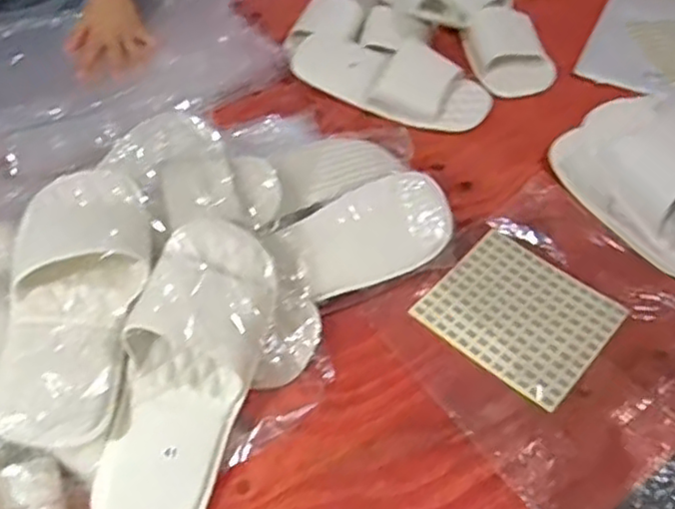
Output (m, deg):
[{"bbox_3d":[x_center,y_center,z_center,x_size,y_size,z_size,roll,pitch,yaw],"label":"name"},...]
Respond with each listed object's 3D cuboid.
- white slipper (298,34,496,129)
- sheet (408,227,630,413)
[{"bbox_3d":[0.066,-0.247,0.924,0.282,0.054,0.099,20,54,15],"label":"white slipper"},{"bbox_3d":[0.191,0.059,0.709,0.169,0.007,0.156,35,59,26],"label":"sheet"}]

